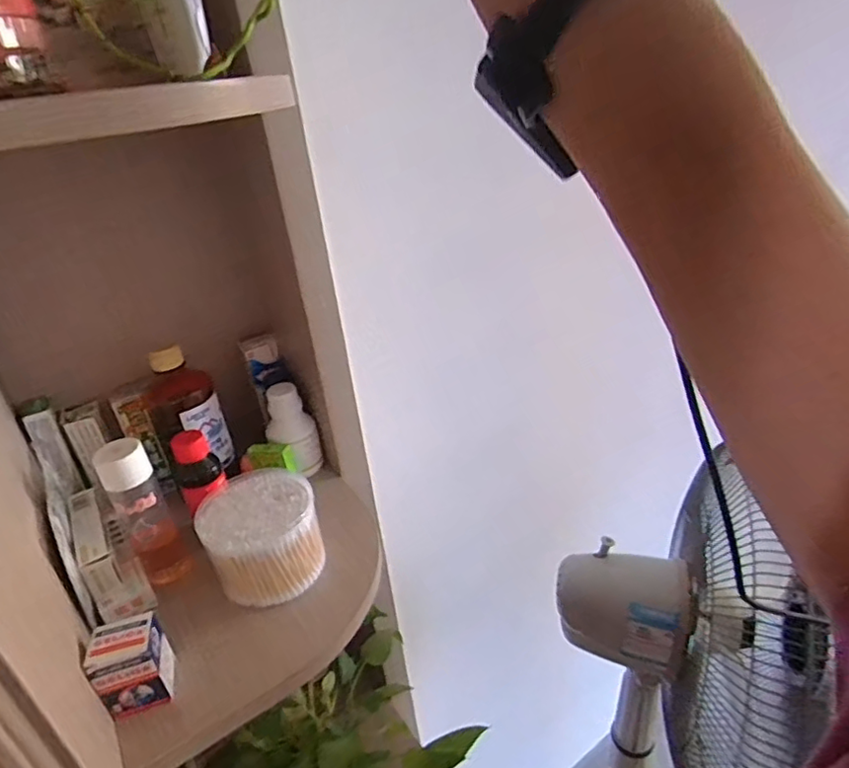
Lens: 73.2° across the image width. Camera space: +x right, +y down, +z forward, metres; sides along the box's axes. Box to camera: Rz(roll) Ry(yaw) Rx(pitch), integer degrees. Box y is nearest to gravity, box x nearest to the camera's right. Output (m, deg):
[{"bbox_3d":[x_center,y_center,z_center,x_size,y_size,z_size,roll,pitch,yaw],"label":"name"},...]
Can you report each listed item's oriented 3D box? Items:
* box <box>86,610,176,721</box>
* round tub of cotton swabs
[{"bbox_3d":[-0.216,0.210,0.426,0.041,0.062,0.042,-14,29,-13],"label":"box"},{"bbox_3d":[-0.147,0.140,0.528,0.097,0.077,0.106,-6,29,3],"label":"round tub of cotton swabs"}]

